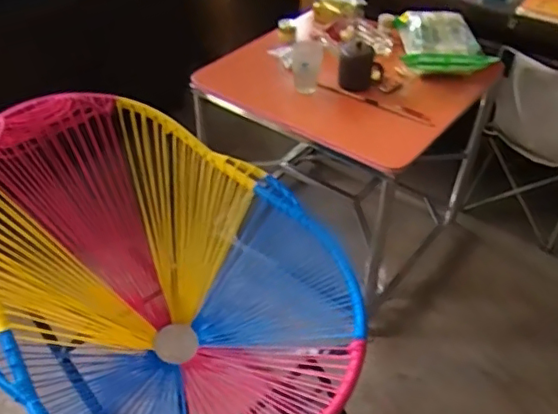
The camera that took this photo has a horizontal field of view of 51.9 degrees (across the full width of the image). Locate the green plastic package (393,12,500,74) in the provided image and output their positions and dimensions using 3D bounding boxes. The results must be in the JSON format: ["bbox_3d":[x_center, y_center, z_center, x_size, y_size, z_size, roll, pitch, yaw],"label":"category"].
[{"bbox_3d":[0.460,-0.467,1.623,0.232,0.101,0.217,2,42,1],"label":"green plastic package"}]

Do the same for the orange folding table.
[{"bbox_3d":[0.203,-0.182,1.842,0.692,0.660,0.643,27,48,26],"label":"orange folding table"}]

